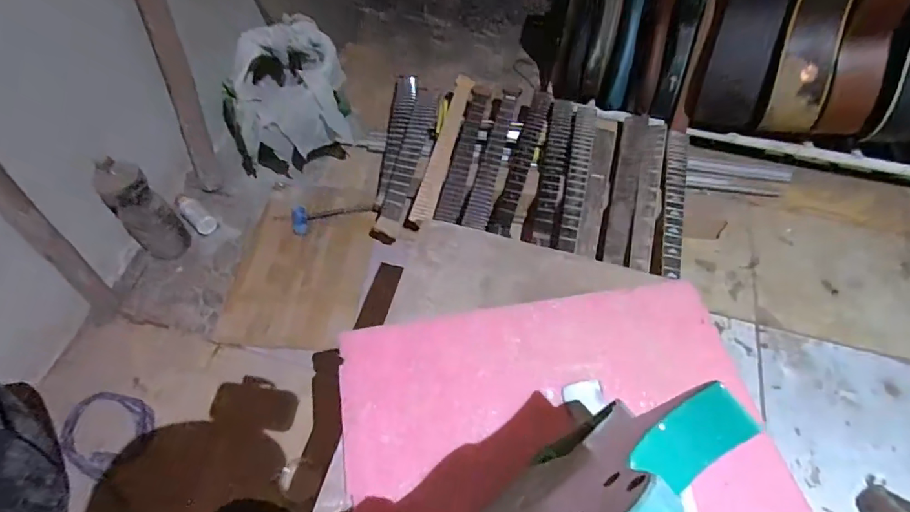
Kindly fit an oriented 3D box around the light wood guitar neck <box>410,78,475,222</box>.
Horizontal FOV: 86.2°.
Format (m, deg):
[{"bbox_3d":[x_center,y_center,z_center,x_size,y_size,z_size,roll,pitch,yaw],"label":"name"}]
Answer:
[{"bbox_3d":[-0.029,-0.309,1.335,0.060,0.041,0.519,11,58,7],"label":"light wood guitar neck"}]

